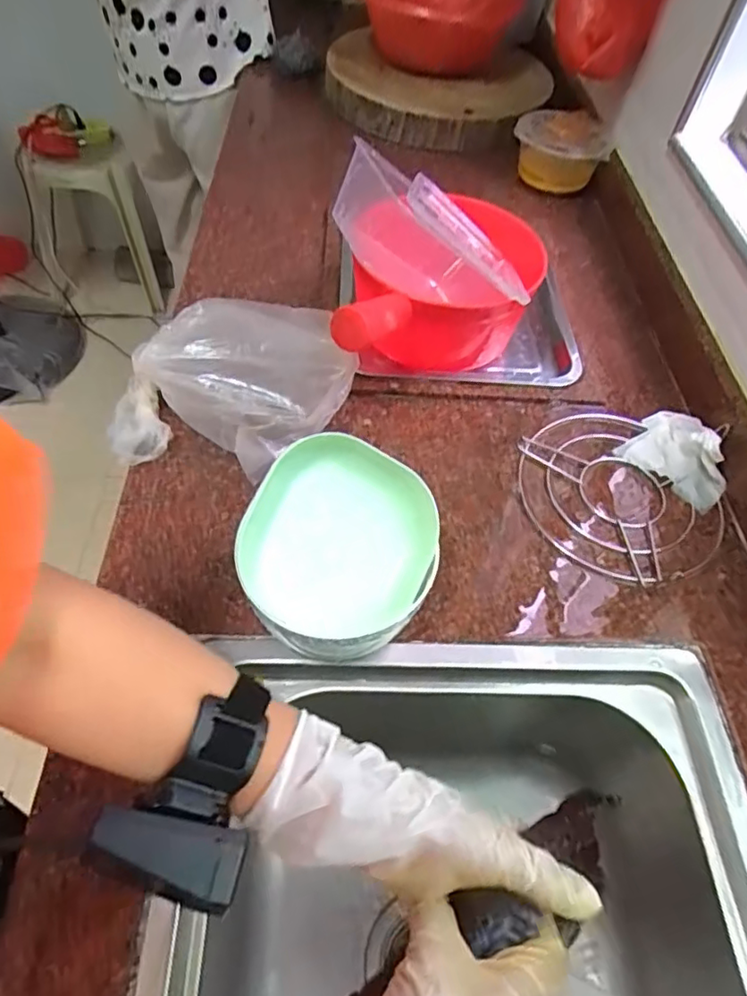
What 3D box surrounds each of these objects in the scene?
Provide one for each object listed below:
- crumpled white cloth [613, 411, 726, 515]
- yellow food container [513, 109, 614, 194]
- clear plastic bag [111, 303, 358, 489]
[{"bbox_3d":[0.299,-0.048,0.577,0.097,0.040,0.082,39,60,21],"label":"crumpled white cloth"},{"bbox_3d":[0.263,-0.487,0.861,0.127,0.083,0.099,18,55,7],"label":"yellow food container"},{"bbox_3d":[-0.120,-0.103,0.555,0.188,0.076,0.162,10,54,2],"label":"clear plastic bag"}]

